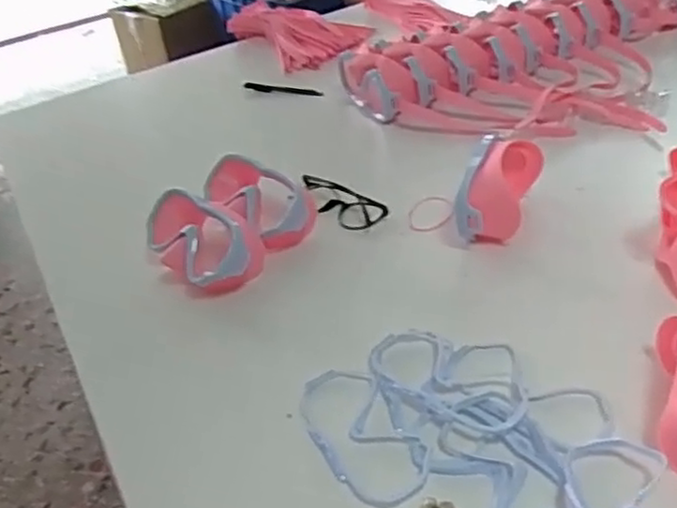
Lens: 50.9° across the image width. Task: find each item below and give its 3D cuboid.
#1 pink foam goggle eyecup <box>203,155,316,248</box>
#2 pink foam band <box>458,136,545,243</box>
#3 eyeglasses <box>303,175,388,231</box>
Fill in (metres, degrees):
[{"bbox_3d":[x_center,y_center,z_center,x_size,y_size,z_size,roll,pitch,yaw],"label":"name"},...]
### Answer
[{"bbox_3d":[-0.090,-0.060,0.822,0.084,0.068,0.141,-31,43,-28],"label":"pink foam goggle eyecup"},{"bbox_3d":[0.176,-0.069,0.776,0.072,0.080,0.134,8,40,19],"label":"pink foam band"},{"bbox_3d":[0.001,-0.065,0.847,0.055,0.025,0.124,-27,42,-24],"label":"eyeglasses"}]

